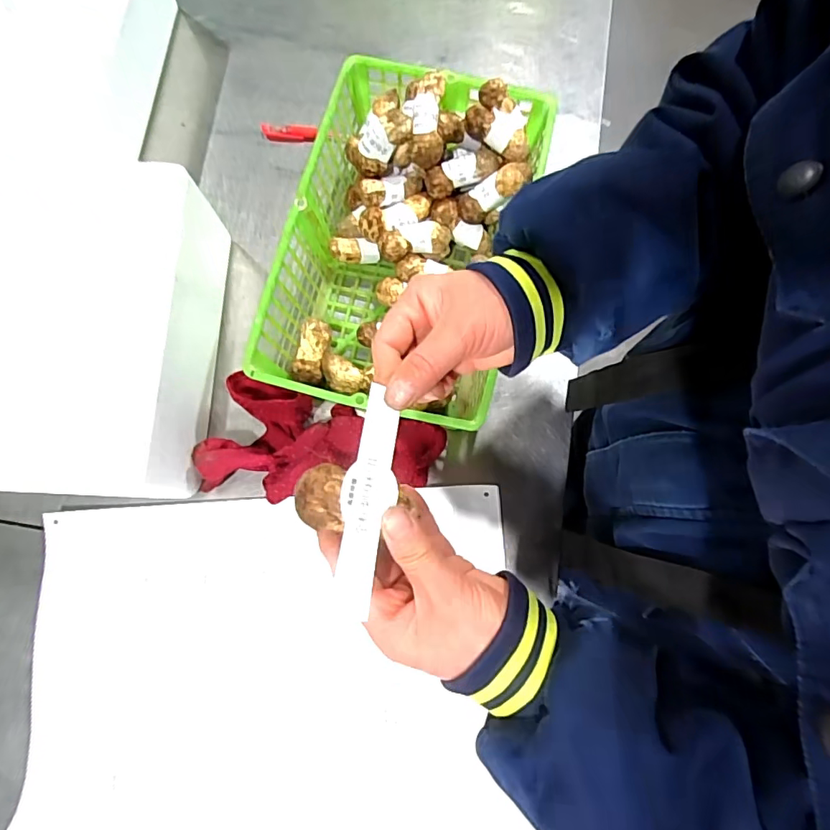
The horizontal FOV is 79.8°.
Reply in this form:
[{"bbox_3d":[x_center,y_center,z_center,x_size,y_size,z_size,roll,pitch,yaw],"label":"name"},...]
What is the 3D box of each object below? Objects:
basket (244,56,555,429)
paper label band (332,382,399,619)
[{"bbox_3d":[-0.008,-0.165,0.503,0.215,0.110,0.341,13,80,2],"label":"basket"},{"bbox_3d":[-0.025,0.045,0.269,0.027,0.010,0.122,8,76,1],"label":"paper label band"}]

